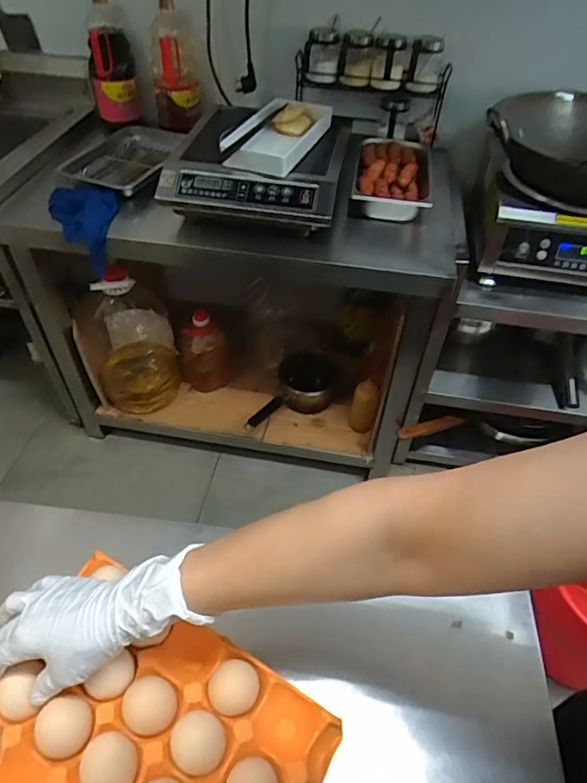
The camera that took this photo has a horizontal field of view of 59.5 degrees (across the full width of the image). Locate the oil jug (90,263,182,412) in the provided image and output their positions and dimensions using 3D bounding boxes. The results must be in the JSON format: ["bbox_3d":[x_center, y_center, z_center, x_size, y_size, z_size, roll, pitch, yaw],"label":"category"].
[{"bbox_3d":[-0.450,-0.139,1.395,0.224,0.409,0.172,1,47,-1],"label":"oil jug"}]

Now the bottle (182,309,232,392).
[{"bbox_3d":[-0.256,-0.102,1.522,0.140,0.275,0.099,15,48,11],"label":"bottle"}]

